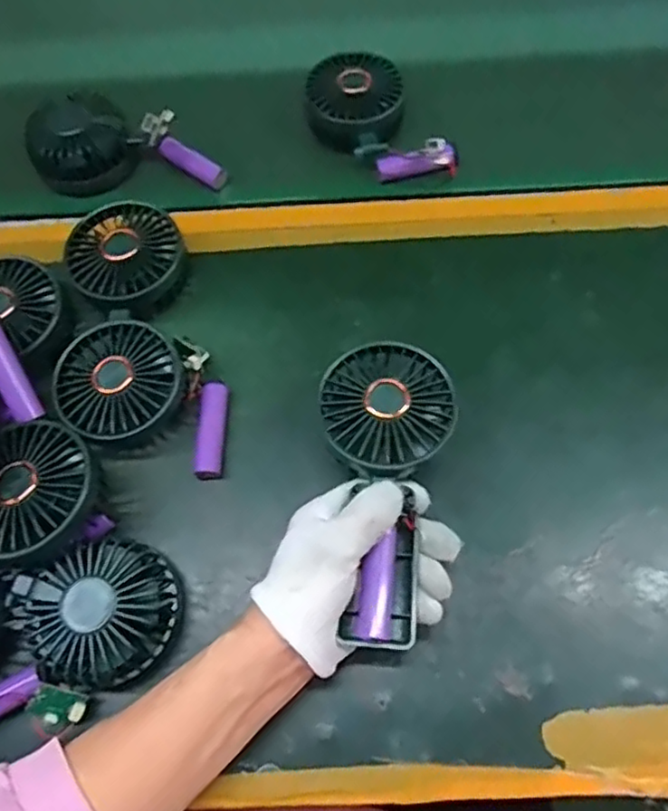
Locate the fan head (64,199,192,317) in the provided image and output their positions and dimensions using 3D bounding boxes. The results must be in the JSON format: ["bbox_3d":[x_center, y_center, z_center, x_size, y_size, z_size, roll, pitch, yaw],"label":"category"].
[{"bbox_3d":[-0.155,-0.109,0.489,0.081,0.043,0.081,-1,65,2],"label":"fan head"}]

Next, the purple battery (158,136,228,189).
[{"bbox_3d":[-0.127,-0.222,0.580,0.065,0.017,0.021,23,58,-37],"label":"purple battery"}]

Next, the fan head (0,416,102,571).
[{"bbox_3d":[-0.188,0.052,0.389,0.085,0.037,0.081,-37,69,-15],"label":"fan head"}]

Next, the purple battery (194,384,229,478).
[{"bbox_3d":[-0.087,0.018,0.453,0.017,0.019,0.070,0,65,2],"label":"purple battery"}]

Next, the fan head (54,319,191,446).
[{"bbox_3d":[-0.147,-0.012,0.449,0.083,0.046,0.082,-1,65,2],"label":"fan head"}]

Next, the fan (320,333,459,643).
[{"bbox_3d":[0.032,0.050,0.395,0.079,0.034,0.184,1,73,2],"label":"fan"}]

